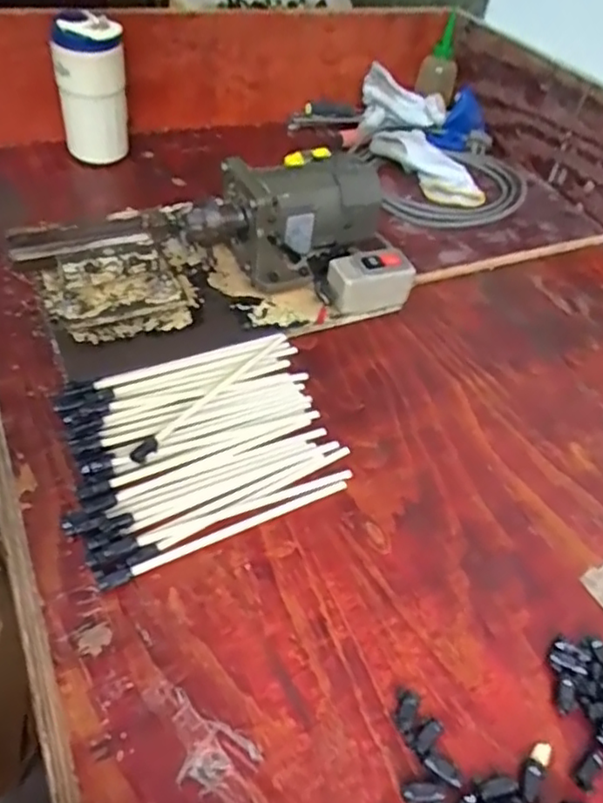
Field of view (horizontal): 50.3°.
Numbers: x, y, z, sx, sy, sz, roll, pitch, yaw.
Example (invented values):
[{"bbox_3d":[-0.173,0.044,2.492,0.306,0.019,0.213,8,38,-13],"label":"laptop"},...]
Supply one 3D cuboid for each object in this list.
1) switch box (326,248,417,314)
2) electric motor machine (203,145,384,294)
[{"bbox_3d":[0.071,-0.123,0.671,0.084,0.062,0.044,-10,48,-16],"label":"switch box"},{"bbox_3d":[-0.012,-0.191,0.680,0.197,0.100,0.096,-13,48,-19],"label":"electric motor machine"}]

